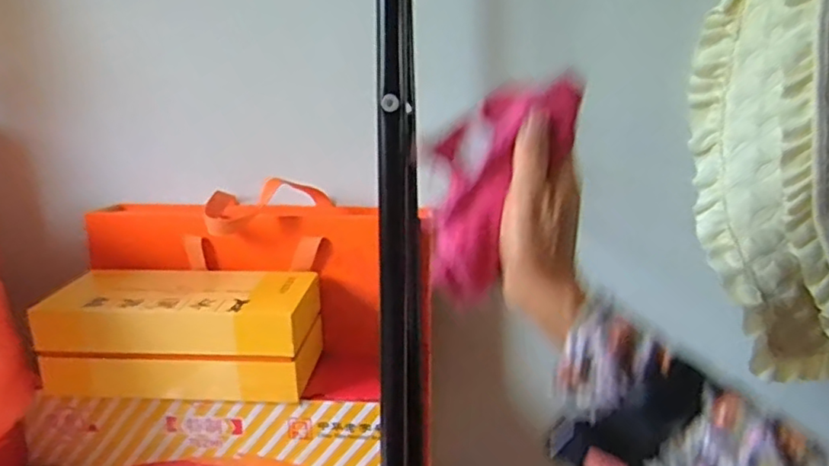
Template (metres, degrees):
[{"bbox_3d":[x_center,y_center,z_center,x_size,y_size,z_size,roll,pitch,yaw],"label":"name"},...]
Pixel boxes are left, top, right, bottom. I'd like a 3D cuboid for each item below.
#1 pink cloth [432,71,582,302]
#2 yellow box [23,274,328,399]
[{"bbox_3d":[0.052,-0.037,0.408,0.061,0.161,0.051,24,2,-21],"label":"pink cloth"},{"bbox_3d":[-0.264,0.112,0.689,0.299,0.111,0.126,0,11,0],"label":"yellow box"}]

